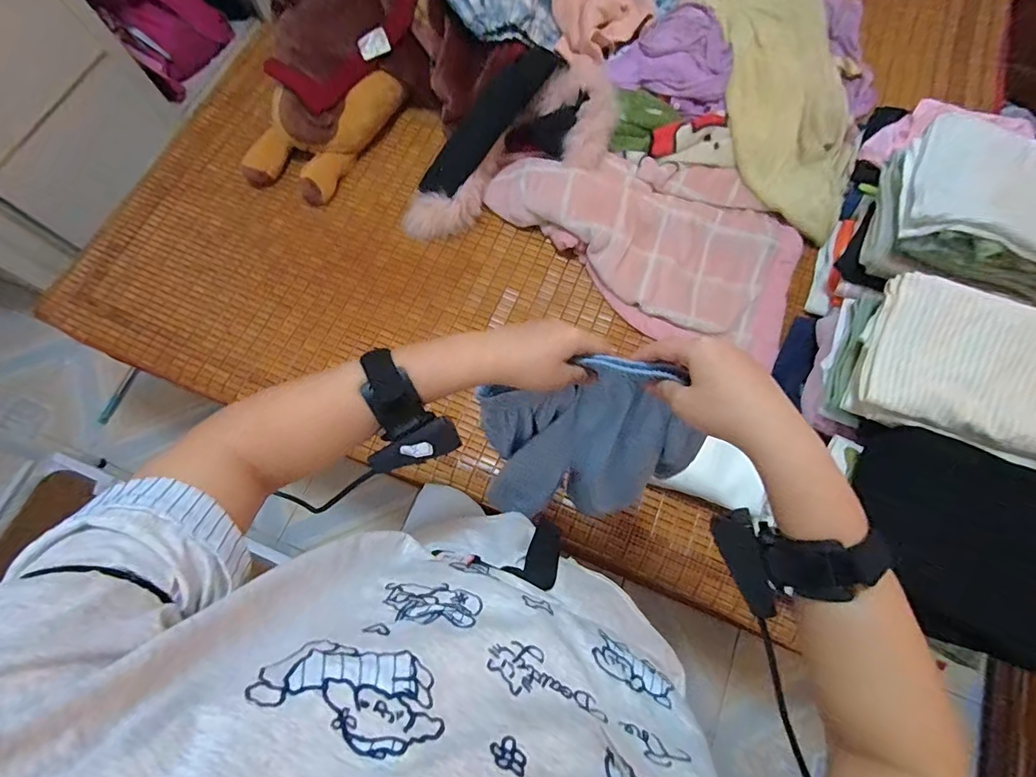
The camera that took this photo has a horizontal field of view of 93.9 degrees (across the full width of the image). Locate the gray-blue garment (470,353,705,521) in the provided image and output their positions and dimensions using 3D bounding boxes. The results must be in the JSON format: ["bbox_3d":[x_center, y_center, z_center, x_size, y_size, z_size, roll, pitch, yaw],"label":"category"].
[{"bbox_3d":[0.073,0.058,0.538,0.215,0.305,0.080,10,51,11],"label":"gray-blue garment"}]

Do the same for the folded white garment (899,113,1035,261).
[{"bbox_3d":[0.758,-0.305,0.723,0.291,0.066,0.242,23,73,9],"label":"folded white garment"}]

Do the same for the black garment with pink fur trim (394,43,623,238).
[{"bbox_3d":[-0.032,-0.484,0.991,0.493,0.099,0.247,-34,73,9],"label":"black garment with pink fur trim"}]

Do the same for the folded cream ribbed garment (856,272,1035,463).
[{"bbox_3d":[0.649,-0.026,0.665,0.295,0.051,0.225,24,74,9],"label":"folded cream ribbed garment"}]

